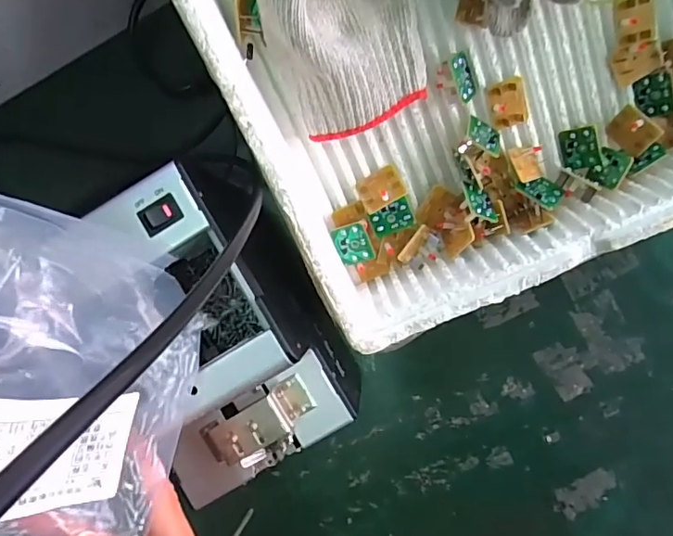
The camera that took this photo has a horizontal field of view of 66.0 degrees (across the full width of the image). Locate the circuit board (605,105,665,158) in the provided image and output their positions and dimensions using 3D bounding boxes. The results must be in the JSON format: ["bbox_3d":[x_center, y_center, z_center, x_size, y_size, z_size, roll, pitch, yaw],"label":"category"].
[{"bbox_3d":[0.198,-0.091,0.345,0.029,0.004,0.023,51,140,22],"label":"circuit board"}]

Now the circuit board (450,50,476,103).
[{"bbox_3d":[0.079,-0.121,0.329,0.020,0.007,0.029,-39,119,-33],"label":"circuit board"}]

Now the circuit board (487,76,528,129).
[{"bbox_3d":[0.114,-0.107,0.338,0.025,0.008,0.030,-19,113,-1],"label":"circuit board"}]

